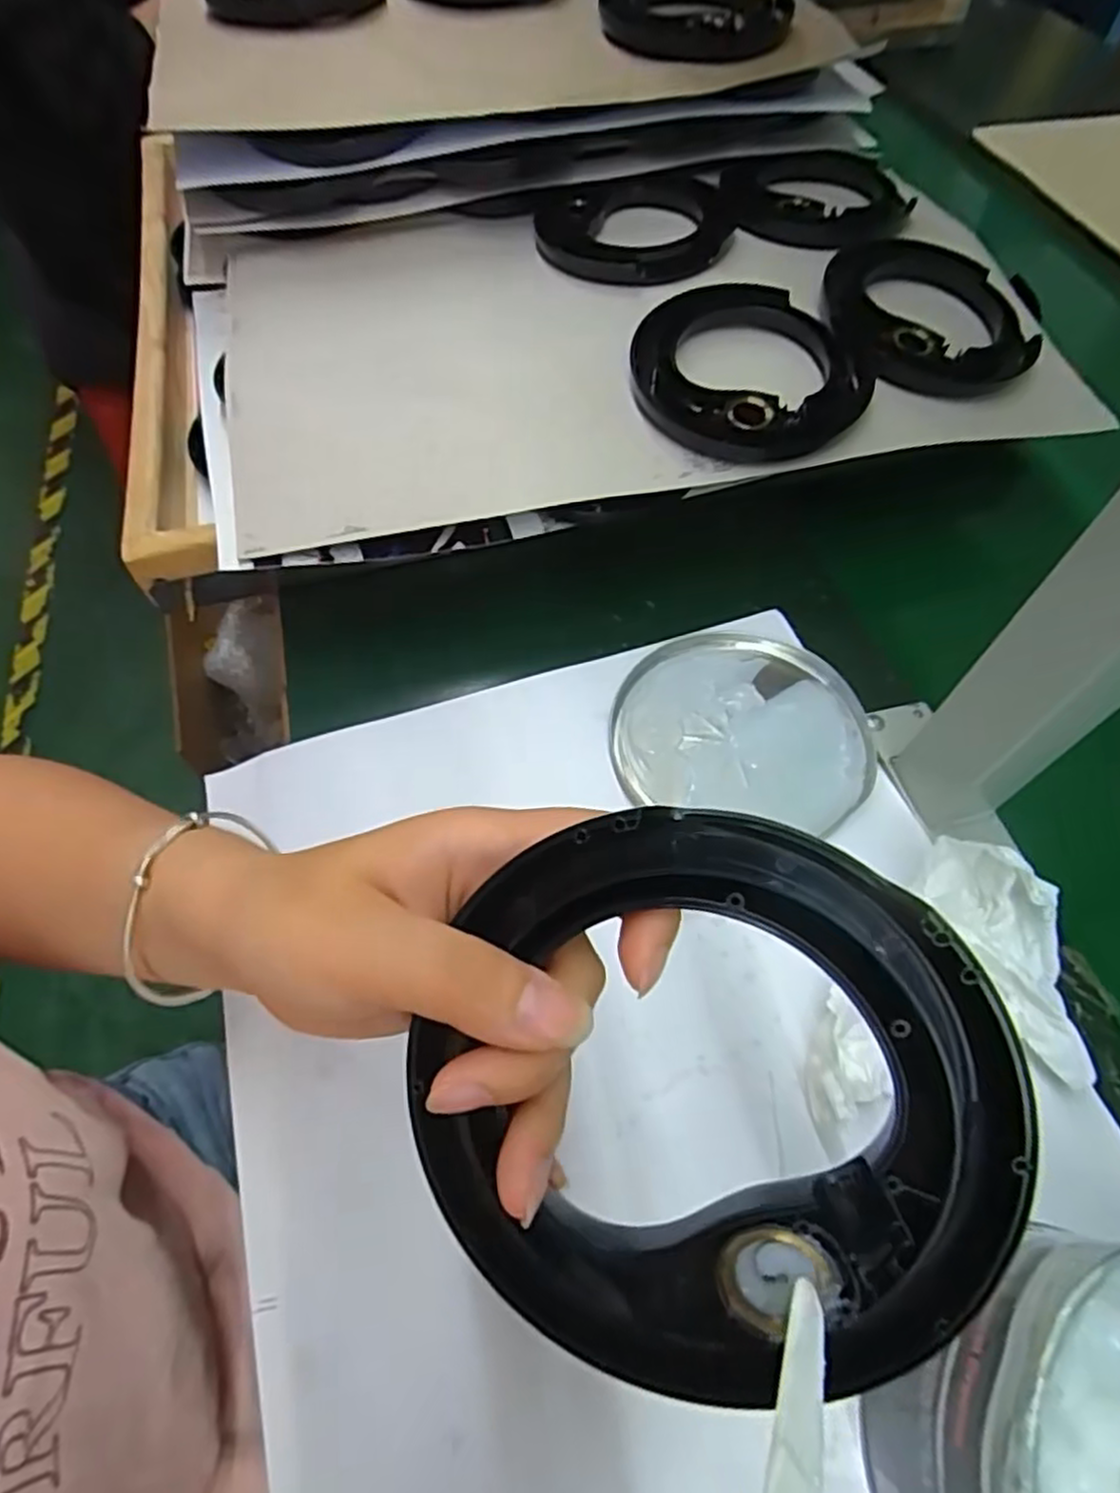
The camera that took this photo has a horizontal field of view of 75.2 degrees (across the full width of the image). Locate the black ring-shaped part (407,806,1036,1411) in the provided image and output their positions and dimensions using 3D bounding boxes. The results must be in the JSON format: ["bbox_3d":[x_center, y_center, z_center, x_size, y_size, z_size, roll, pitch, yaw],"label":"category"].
[{"bbox_3d":[0.032,0.082,0.165,0.126,0.016,0.132,0,90,15],"label":"black ring-shaped part"}]

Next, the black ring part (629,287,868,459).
[{"bbox_3d":[0.107,-0.214,0.413,0.124,0.015,0.129,0,59,-1],"label":"black ring part"}]

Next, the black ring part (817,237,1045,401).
[{"bbox_3d":[0.228,-0.264,0.439,0.120,0.010,0.129,0,66,-2],"label":"black ring part"}]

